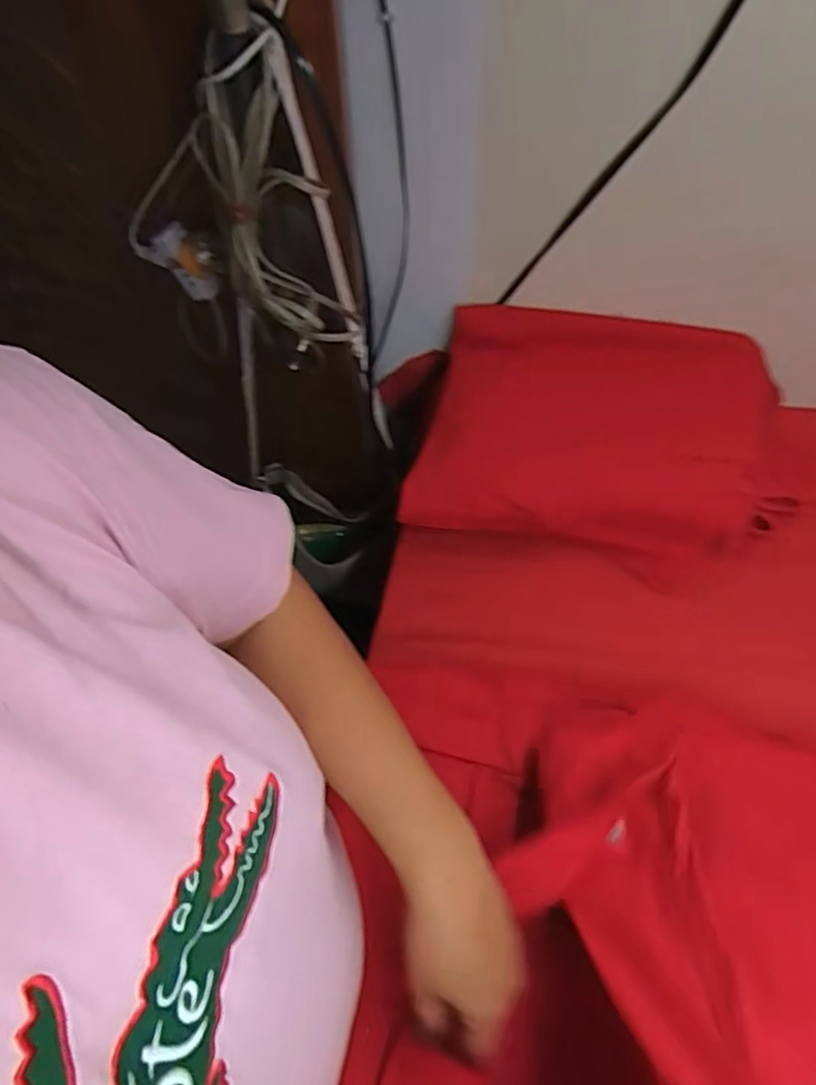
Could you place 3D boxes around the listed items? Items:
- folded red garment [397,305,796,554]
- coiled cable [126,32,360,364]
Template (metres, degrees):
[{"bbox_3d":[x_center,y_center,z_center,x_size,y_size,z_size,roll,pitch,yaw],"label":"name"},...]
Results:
[{"bbox_3d":[0.207,-0.115,0.729,0.393,0.090,0.281,6,60,4],"label":"folded red garment"},{"bbox_3d":[-0.114,-0.253,0.565,0.138,0.259,0.074,23,62,13],"label":"coiled cable"}]

